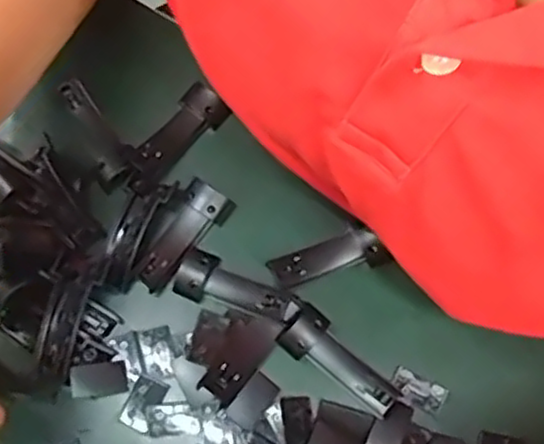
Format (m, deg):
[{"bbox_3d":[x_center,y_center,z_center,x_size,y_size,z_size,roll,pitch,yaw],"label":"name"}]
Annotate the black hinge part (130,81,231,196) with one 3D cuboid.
[{"bbox_3d":[-0.052,-0.045,0.369,0.023,0.017,0.066,39,79,11],"label":"black hinge part"}]

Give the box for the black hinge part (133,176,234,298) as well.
[{"bbox_3d":[-0.047,0.007,0.358,0.025,0.014,0.059,39,79,11],"label":"black hinge part"}]

